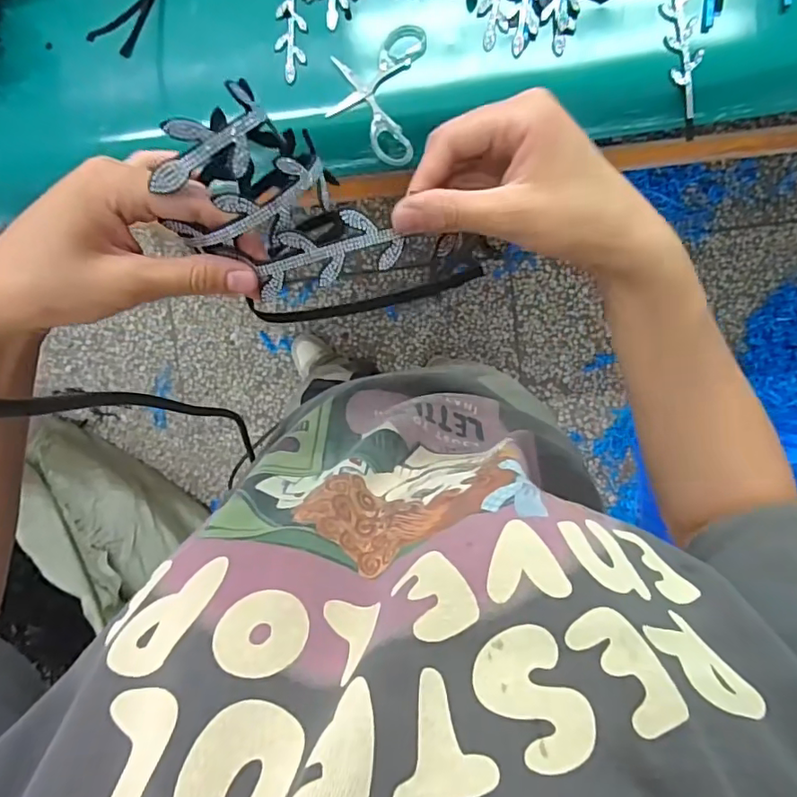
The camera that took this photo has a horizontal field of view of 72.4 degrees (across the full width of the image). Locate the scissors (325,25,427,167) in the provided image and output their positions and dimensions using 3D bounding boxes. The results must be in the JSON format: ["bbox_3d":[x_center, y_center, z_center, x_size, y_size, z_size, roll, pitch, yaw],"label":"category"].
[{"bbox_3d":[-0.023,-0.302,0.536,0.086,0.006,0.124,8,96,2],"label":"scissors"}]

